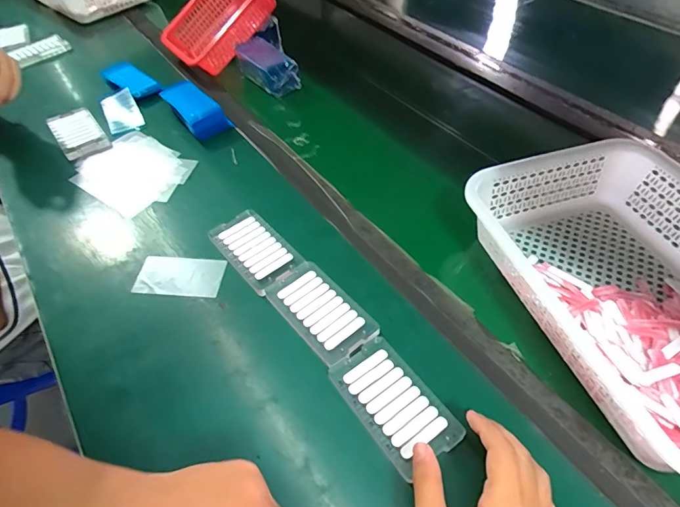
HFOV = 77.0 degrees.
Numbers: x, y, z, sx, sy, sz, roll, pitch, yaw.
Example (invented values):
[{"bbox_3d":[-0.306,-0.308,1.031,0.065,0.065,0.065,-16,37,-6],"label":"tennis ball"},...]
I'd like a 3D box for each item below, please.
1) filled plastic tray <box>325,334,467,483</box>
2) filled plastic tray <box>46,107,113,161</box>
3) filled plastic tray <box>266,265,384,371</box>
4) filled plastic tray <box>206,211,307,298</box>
[{"bbox_3d":[0.050,0.138,0.403,0.071,0.006,0.121,-29,55,-22],"label":"filled plastic tray"},{"bbox_3d":[-0.418,-0.194,0.684,0.067,0.020,0.117,-32,56,-23],"label":"filled plastic tray"},{"bbox_3d":[-0.021,0.063,0.470,0.070,0.010,0.122,-32,57,-23],"label":"filled plastic tray"},{"bbox_3d":[-0.105,-0.005,0.527,0.067,0.014,0.123,-34,57,-24],"label":"filled plastic tray"}]

